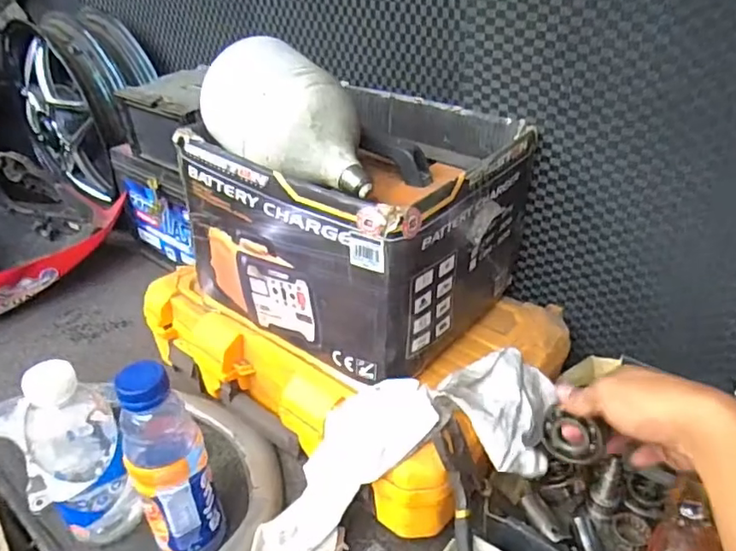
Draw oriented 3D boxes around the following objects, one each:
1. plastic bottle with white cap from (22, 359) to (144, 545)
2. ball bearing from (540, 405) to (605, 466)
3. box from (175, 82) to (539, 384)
[{"bbox_3d":[-0.272,0.164,0.542,0.066,0.194,0.072,-26,40,-32],"label":"plastic bottle with white cap"},{"bbox_3d":[0.176,0.142,0.502,0.053,0.047,0.011,21,39,31],"label":"ball bearing"},{"bbox_3d":[0.002,-0.069,0.642,0.268,0.188,0.279,21,40,32],"label":"box"}]

